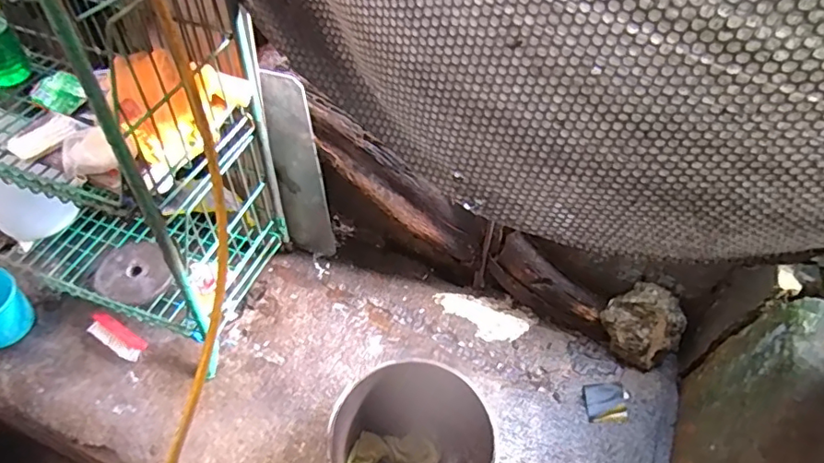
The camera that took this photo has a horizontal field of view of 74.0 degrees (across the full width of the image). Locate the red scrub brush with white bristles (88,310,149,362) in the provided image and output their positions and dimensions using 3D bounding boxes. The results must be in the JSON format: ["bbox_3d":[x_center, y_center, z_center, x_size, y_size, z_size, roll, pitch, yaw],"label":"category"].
[{"bbox_3d":[-0.572,0.202,1.056,0.119,0.026,0.046,27,54,16],"label":"red scrub brush with white bristles"}]

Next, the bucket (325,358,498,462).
[{"bbox_3d":[-0.001,0.334,0.811,0.232,0.192,0.215,-8,53,-11],"label":"bucket"}]

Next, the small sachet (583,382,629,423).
[{"bbox_3d":[0.358,0.311,1.003,0.077,0.010,0.069,-1,52,-6],"label":"small sachet"}]

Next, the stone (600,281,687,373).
[{"bbox_3d":[0.429,0.178,1.025,0.091,0.139,0.133,-35,62,-28],"label":"stone"}]

